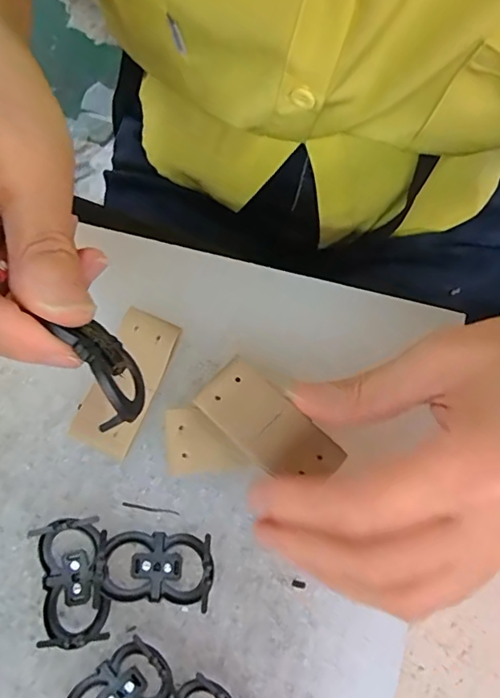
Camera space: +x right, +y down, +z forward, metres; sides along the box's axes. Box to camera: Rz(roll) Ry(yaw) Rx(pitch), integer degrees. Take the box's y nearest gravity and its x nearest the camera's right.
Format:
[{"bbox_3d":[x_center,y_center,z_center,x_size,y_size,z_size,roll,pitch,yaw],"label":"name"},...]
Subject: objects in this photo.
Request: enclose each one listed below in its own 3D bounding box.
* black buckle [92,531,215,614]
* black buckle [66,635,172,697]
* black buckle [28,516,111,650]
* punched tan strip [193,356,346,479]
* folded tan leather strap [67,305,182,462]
[{"bbox_3d":[-0.039,0.090,0.210,0.047,0.011,0.027,3,77,1],"label":"black buckle"},{"bbox_3d":[-0.052,0.136,0.200,0.047,0.013,0.026,-41,80,-8],"label":"black buckle"},{"bbox_3d":[-0.073,0.094,0.210,0.027,0.012,0.048,-12,77,-2],"label":"black buckle"},{"bbox_3d":[0.006,0.030,0.208,0.056,0.006,0.027,42,81,9],"label":"punched tan strip"},{"bbox_3d":[-0.054,0.015,0.228,0.027,0.011,0.062,25,78,6],"label":"folded tan leather strap"}]

